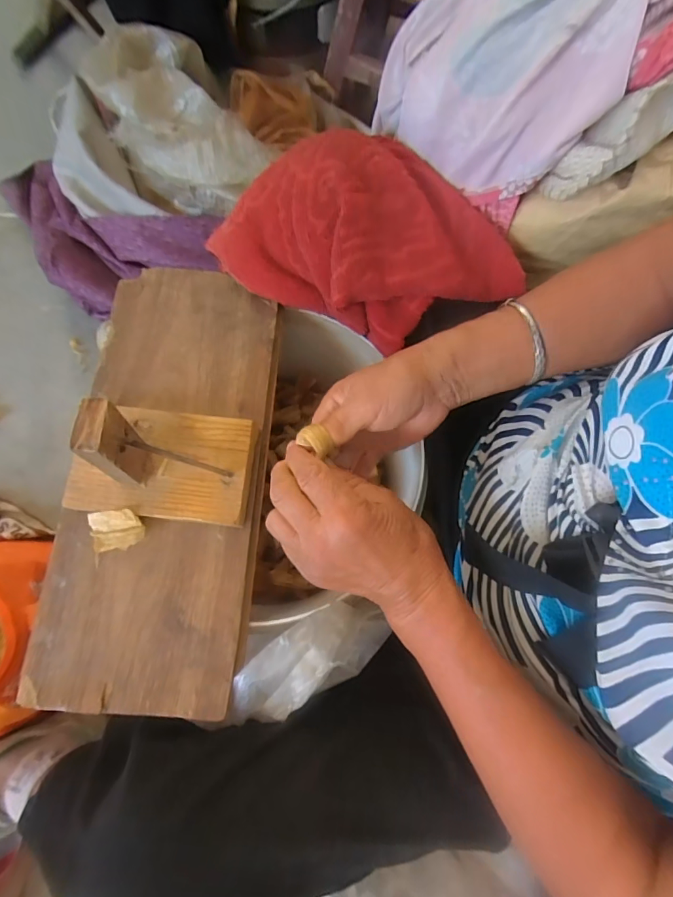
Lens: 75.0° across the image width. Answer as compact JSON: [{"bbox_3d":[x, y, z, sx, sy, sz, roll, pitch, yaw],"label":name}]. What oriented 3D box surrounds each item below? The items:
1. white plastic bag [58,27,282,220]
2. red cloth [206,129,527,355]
[{"bbox_3d":[-0.266,-0.459,0.638,0.330,0.149,0.229,-7,74,-4],"label":"white plastic bag"},{"bbox_3d":[0.027,-0.191,0.393,0.282,0.062,0.169,25,105,2],"label":"red cloth"}]

